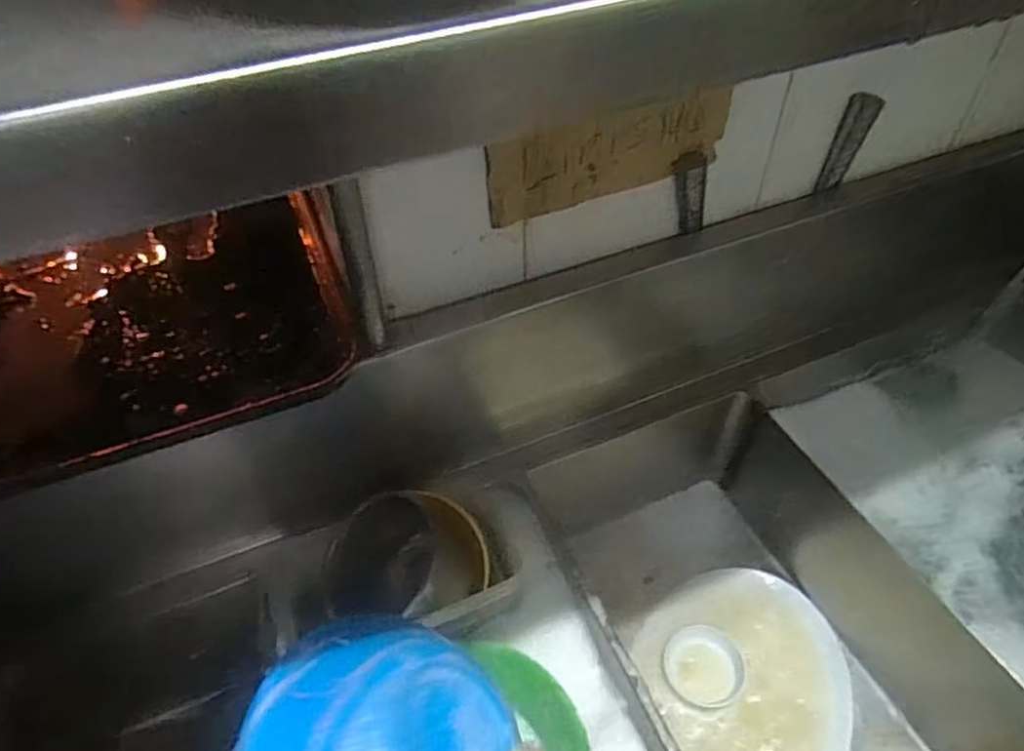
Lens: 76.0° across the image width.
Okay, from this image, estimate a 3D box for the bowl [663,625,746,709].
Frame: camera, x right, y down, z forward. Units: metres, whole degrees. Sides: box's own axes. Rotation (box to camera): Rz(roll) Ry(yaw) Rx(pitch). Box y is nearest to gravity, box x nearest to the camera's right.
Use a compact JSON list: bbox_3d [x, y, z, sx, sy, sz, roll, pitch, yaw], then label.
[{"bbox_3d":[0.245,0.369,0.835,0.098,0.031,0.087,8,47,10],"label":"bowl"}]

